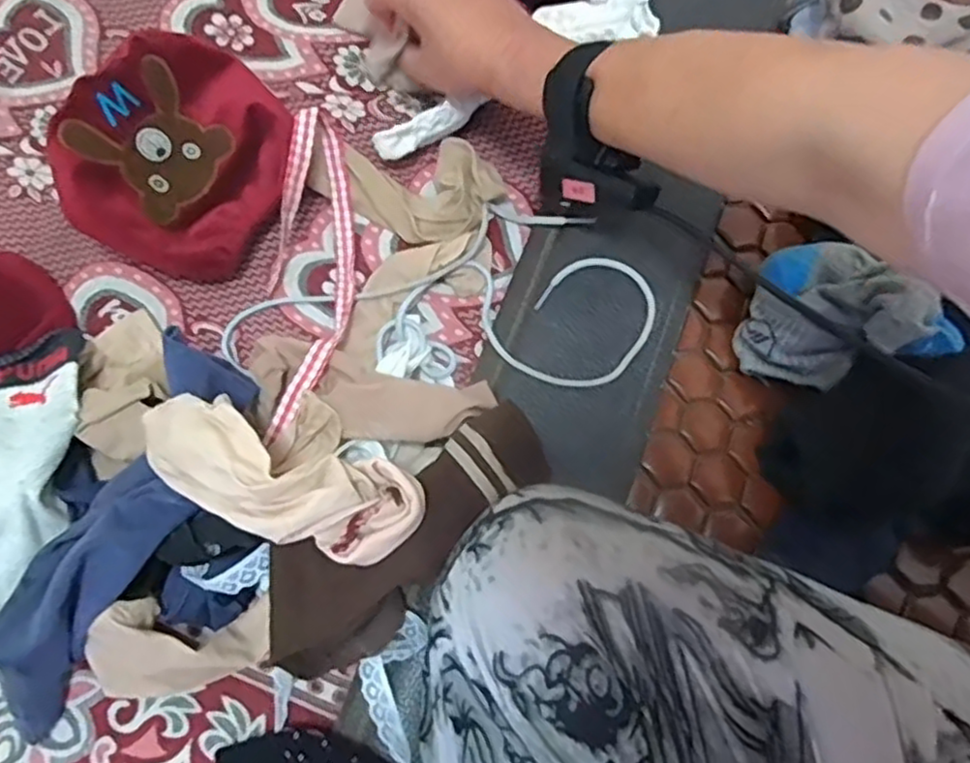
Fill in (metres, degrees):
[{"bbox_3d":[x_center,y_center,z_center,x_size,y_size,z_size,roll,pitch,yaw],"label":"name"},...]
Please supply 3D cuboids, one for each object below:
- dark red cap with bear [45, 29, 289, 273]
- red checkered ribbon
[{"bbox_3d":[-0.194,-0.144,0.460,0.126,0.074,0.152,30,76,6],"label":"dark red cap with bear"},{"bbox_3d":[-0.116,-0.069,0.449,0.051,0.054,0.219,-1,75,-2],"label":"red checkered ribbon"}]

